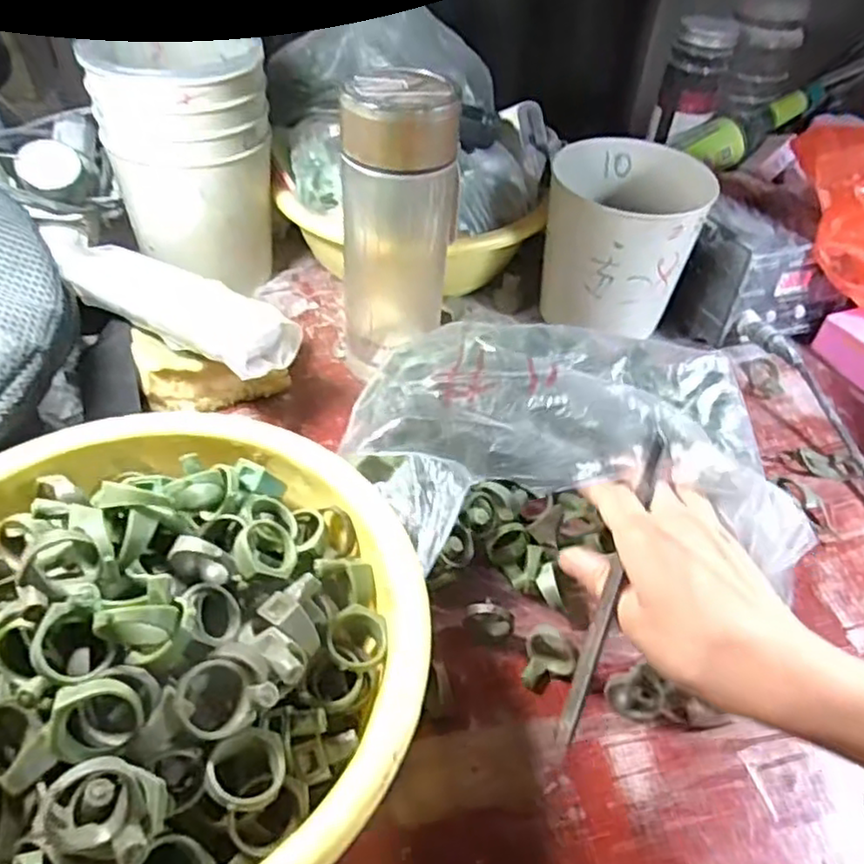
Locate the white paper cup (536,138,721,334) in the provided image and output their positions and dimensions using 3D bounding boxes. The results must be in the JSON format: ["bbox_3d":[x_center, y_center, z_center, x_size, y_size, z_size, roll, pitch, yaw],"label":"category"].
[{"bbox_3d":[0.141,-0.146,0.527,0.106,0.107,0.115,2,45,-2],"label":"white paper cup"}]

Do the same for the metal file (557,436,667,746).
[{"bbox_3d":[0.085,0.065,0.316,0.007,0.004,0.158,20,59,15],"label":"metal file"}]

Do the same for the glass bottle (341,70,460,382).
[{"bbox_3d":[-0.020,-0.124,0.441,0.068,0.190,0.061,7,46,3],"label":"glass bottle"}]

